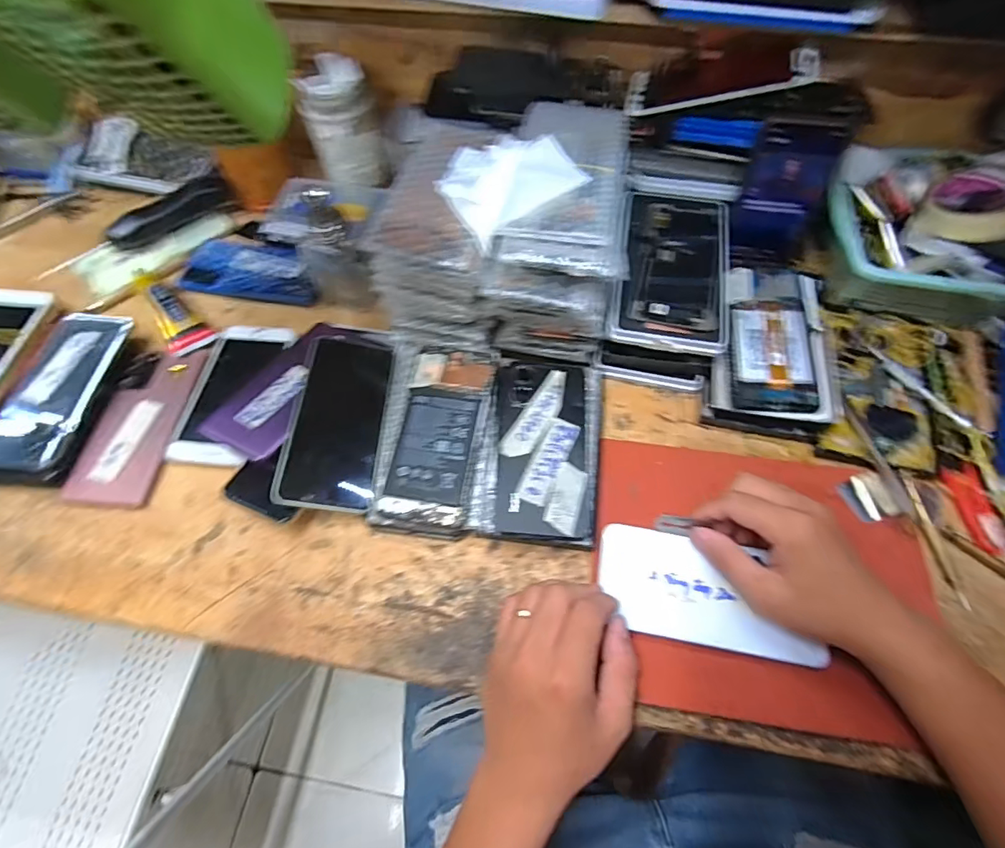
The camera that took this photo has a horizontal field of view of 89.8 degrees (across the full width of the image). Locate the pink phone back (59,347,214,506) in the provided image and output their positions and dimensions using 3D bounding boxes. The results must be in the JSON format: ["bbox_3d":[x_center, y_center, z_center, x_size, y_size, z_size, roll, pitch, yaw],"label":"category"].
[{"bbox_3d":[-0.337,-0.004,0.464,0.076,0.010,0.159,6,61,5],"label":"pink phone back"}]

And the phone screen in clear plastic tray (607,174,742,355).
[{"bbox_3d":[0.162,-0.153,0.478,0.103,0.027,0.184,10,62,7],"label":"phone screen in clear plastic tray"}]

